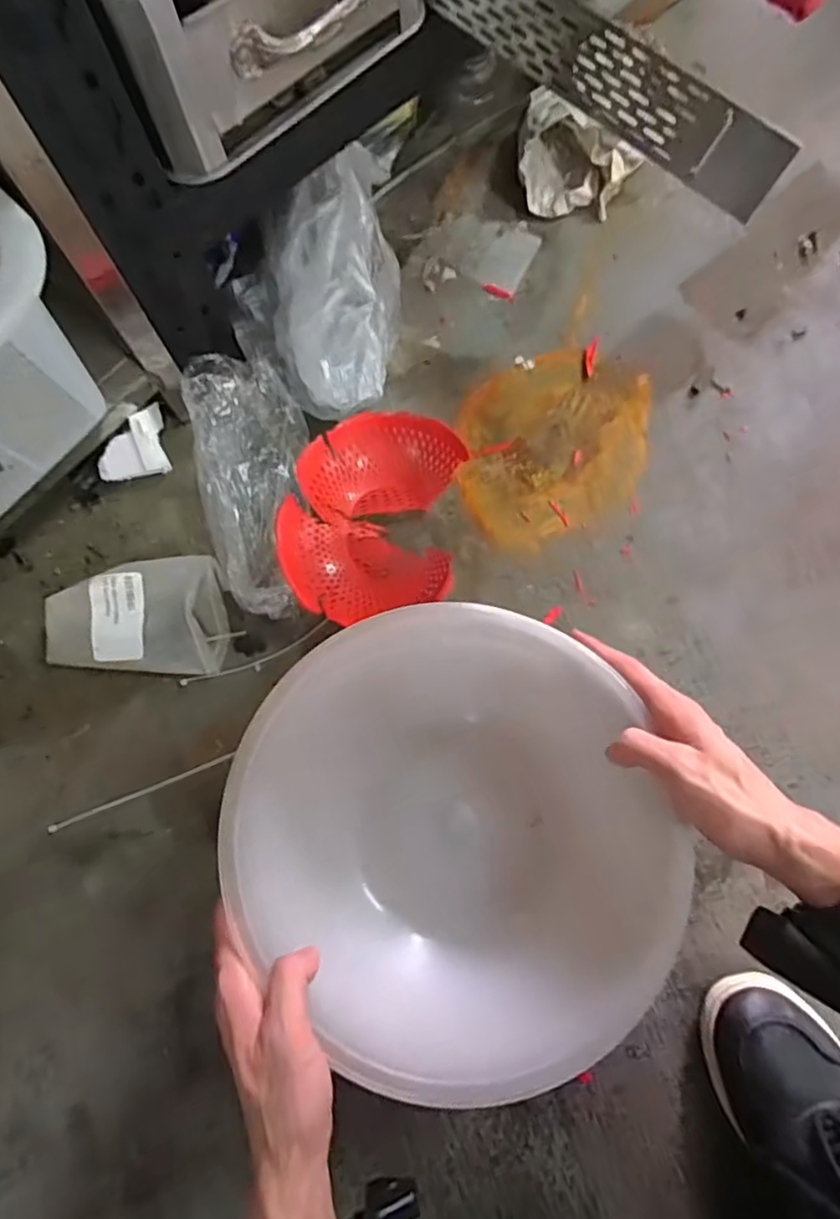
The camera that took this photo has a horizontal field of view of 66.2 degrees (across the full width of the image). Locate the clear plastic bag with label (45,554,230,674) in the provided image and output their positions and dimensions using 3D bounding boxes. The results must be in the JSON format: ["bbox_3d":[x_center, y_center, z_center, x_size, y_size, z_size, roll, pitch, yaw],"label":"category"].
[{"bbox_3d":[-0.276,0.005,0.630,0.174,0.046,0.108,1,75,2],"label":"clear plastic bag with label"}]

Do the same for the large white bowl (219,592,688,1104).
[{"bbox_3d":[0.025,0.154,0.454,0.284,0.103,0.273,-1,75,2],"label":"large white bowl"}]

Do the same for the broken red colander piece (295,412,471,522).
[{"bbox_3d":[-0.039,-0.145,0.656,0.164,0.054,0.087,-11,75,-1],"label":"broken red colander piece"}]

